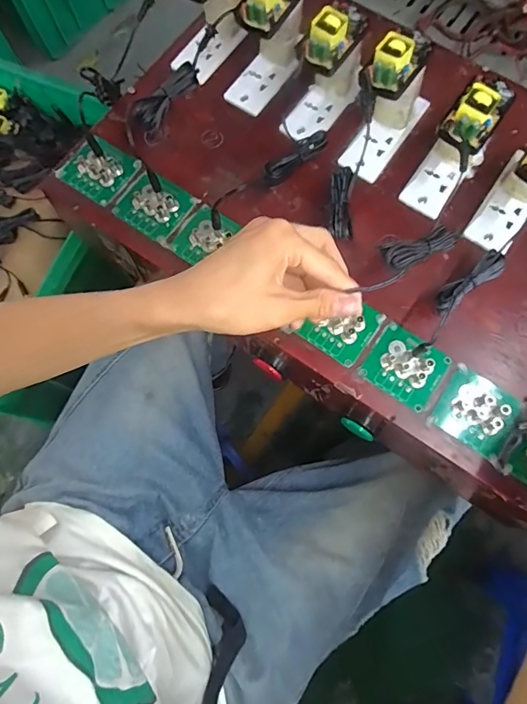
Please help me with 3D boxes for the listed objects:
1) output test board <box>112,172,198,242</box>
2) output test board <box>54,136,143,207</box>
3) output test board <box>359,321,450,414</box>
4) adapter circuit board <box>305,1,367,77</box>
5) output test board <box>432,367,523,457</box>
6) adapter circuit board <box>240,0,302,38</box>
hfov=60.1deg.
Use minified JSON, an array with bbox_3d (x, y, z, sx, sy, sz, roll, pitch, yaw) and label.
[{"bbox_3d":[-0.113,-0.150,0.465,0.066,0.009,0.058,34,79,10],"label":"output test board"},{"bbox_3d":[-0.172,-0.192,0.475,0.069,0.008,0.063,34,79,10],"label":"output test board"},{"bbox_3d":[0.131,0.013,0.418,0.067,0.008,0.061,34,79,10],"label":"output test board"},{"bbox_3d":[0.061,-0.282,0.410,0.034,0.030,0.053,39,80,11],"label":"adapter circuit board"},{"bbox_3d":[0.192,0.053,0.406,0.064,0.014,0.060,34,79,10],"label":"output test board"},{"bbox_3d":[0.008,-0.327,0.420,0.036,0.030,0.057,34,79,10],"label":"adapter circuit board"}]

